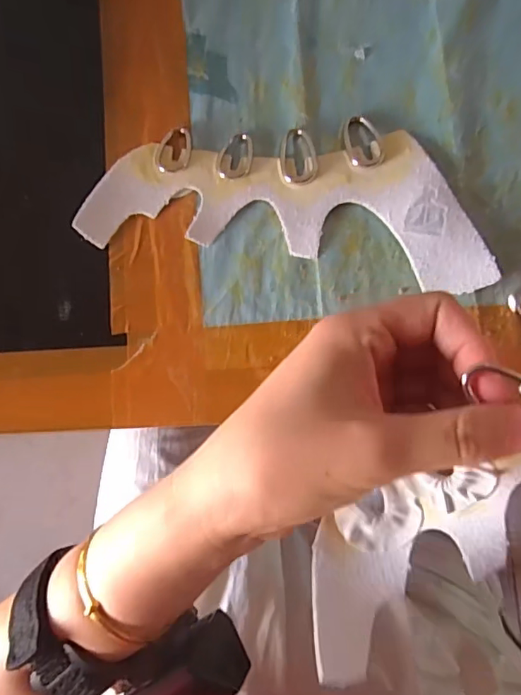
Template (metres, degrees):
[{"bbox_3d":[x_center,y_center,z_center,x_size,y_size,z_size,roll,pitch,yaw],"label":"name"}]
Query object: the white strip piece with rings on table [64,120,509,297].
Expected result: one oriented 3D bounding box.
[{"bbox_3d":[0.015,-0.085,0.279,0.214,0.009,0.081,8,85,6],"label":"white strip piece with rings on table"}]

